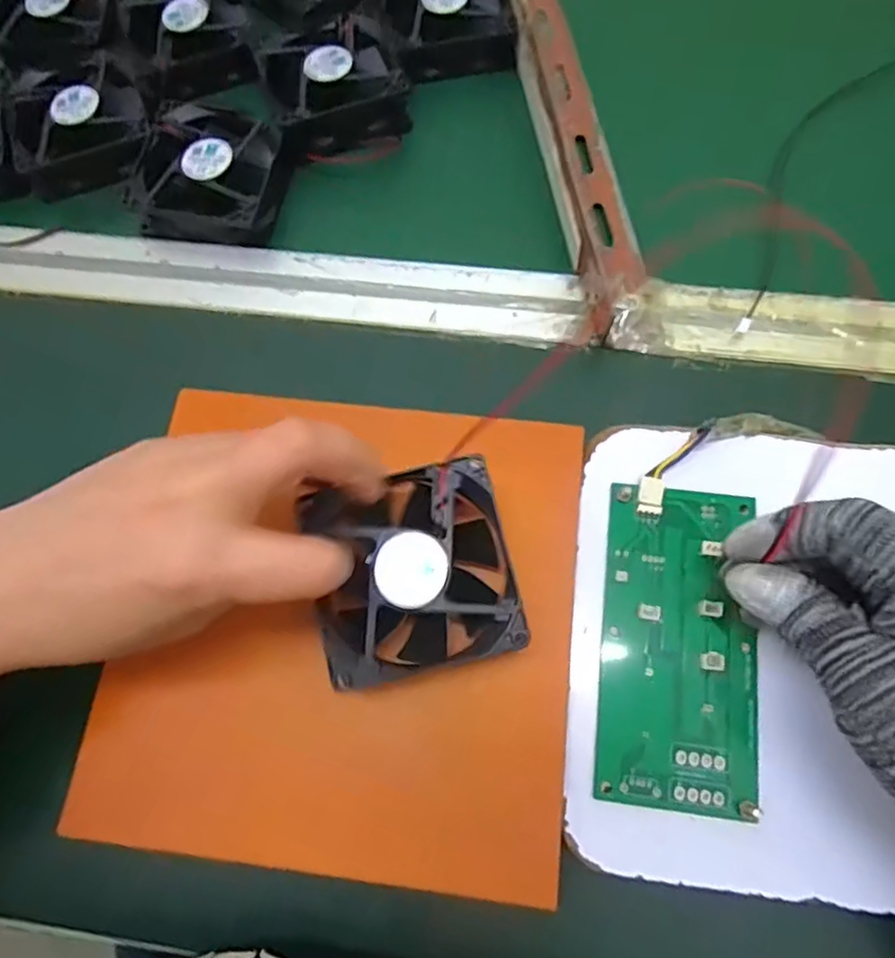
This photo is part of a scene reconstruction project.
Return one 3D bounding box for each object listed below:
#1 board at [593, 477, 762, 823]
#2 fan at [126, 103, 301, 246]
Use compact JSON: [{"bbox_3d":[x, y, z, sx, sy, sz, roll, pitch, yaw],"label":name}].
[{"bbox_3d":[0.100,0.069,0.277,0.066,0.009,0.133,3,74,2],"label":"board"},{"bbox_3d":[-0.135,-0.181,0.380,0.082,0.025,0.087,0,71,1],"label":"fan"}]

